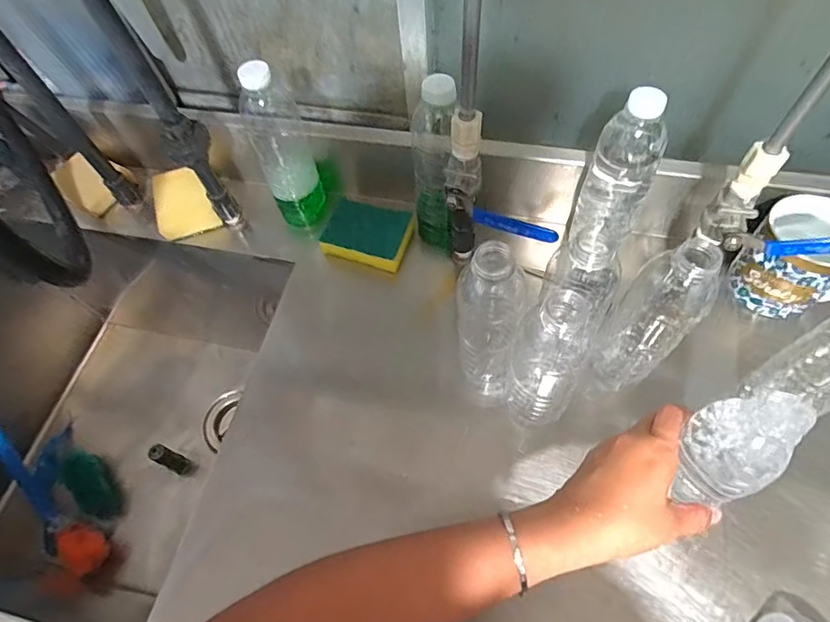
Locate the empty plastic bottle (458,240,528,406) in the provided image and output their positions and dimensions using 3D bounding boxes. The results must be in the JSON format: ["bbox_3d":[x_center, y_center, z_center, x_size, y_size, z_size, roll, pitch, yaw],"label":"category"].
[{"bbox_3d":[0.068,0.021,0.465,0.056,0.206,0.054,5,62,7],"label":"empty plastic bottle"}]

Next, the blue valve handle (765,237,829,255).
[{"bbox_3d":[0.339,-0.054,0.422,0.080,0.012,0.011,-1,59,31],"label":"blue valve handle"}]

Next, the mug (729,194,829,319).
[{"bbox_3d":[0.405,-0.051,0.526,0.116,0.092,0.099,15,64,12],"label":"mug"}]

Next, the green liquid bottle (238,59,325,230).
[{"bbox_3d":[-0.151,-0.187,0.592,0.060,0.210,0.050,-19,62,-6],"label":"green liquid bottle"}]

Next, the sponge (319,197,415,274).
[{"bbox_3d":[-0.058,-0.095,0.630,0.103,0.030,0.069,18,65,13],"label":"sponge"}]

